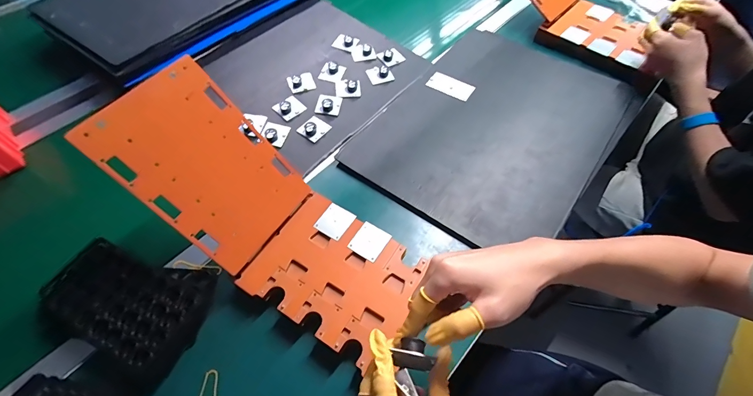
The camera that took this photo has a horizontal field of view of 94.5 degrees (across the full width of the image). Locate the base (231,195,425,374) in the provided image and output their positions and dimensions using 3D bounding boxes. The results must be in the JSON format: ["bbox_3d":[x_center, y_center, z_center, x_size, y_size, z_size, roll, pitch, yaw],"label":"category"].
[{"bbox_3d":[-0.051,0.110,0.484,0.219,0.036,0.167,29,65,18],"label":"base"}]

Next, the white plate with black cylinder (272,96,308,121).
[{"bbox_3d":[-0.166,-0.174,0.664,0.050,0.021,0.041,-41,66,-20],"label":"white plate with black cylinder"}]

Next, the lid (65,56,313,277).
[{"bbox_3d":[-0.211,-0.038,0.447,0.007,0.235,0.162,-1,44,53],"label":"lid"}]

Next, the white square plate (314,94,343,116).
[{"bbox_3d":[-0.094,-0.186,0.673,0.046,0.016,0.050,4,59,5],"label":"white square plate"}]

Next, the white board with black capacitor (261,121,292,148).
[{"bbox_3d":[-0.185,-0.119,0.631,0.045,0.021,0.050,14,61,10],"label":"white board with black capacitor"}]

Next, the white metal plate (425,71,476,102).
[{"bbox_3d":[0.151,-0.230,0.711,0.094,0.007,0.044,31,78,22],"label":"white metal plate"}]

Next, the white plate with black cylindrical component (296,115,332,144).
[{"bbox_3d":[-0.114,-0.129,0.641,0.042,0.017,0.050,31,65,19],"label":"white plate with black cylindrical component"}]

